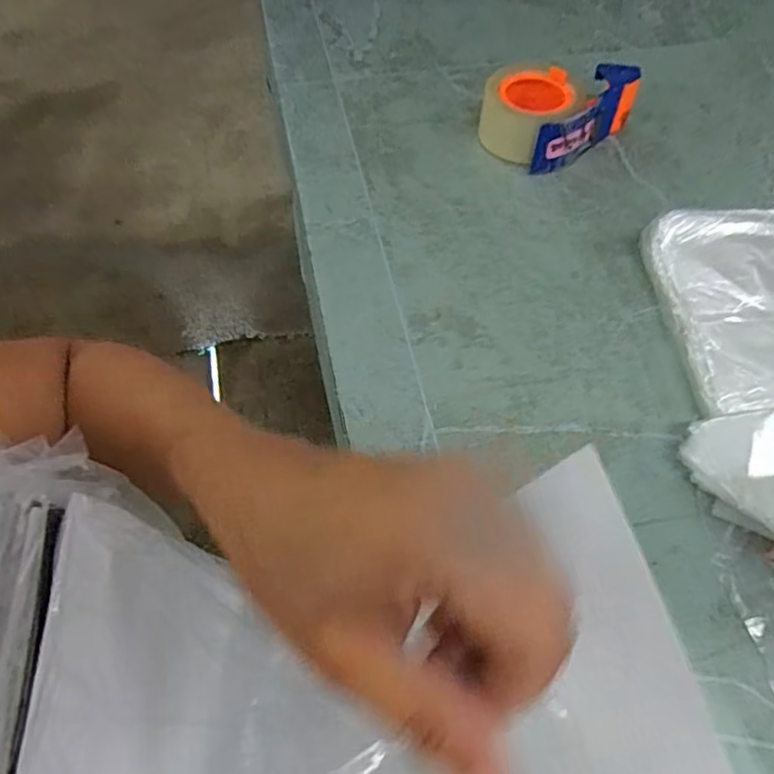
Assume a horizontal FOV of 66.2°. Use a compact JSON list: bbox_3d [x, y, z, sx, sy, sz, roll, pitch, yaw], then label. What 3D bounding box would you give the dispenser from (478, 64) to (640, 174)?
[{"bbox_3d":[0.167,-0.289,0.614,0.154,0.056,0.117,-38,66,-24],"label":"dispenser"}]

